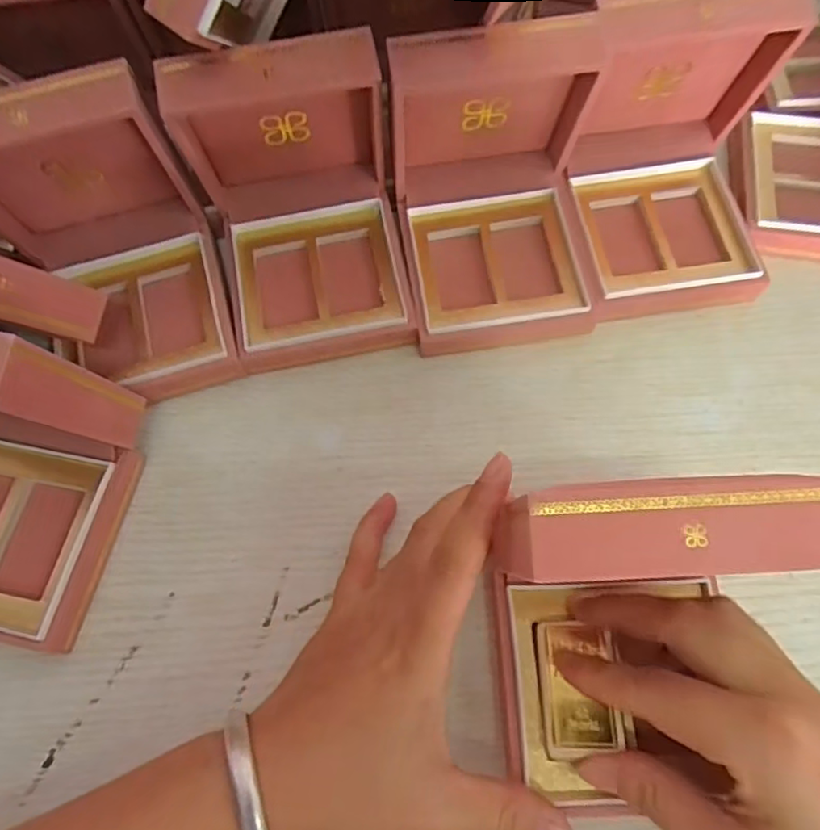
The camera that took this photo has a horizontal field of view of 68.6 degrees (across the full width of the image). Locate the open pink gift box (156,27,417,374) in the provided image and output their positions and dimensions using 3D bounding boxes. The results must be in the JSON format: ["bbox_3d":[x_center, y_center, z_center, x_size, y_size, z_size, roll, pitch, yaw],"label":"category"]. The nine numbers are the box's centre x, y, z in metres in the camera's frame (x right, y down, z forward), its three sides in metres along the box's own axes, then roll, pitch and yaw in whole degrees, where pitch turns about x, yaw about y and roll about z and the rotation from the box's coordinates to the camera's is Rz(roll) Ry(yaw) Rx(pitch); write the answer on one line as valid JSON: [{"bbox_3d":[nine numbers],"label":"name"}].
[{"bbox_3d":[-0.052,-0.093,0.276,0.094,0.103,0.104,-8,66,-2],"label":"open pink gift box"}]

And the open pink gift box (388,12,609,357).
[{"bbox_3d":[0.041,-0.102,0.277,0.094,0.099,0.107,-7,66,-1],"label":"open pink gift box"}]

